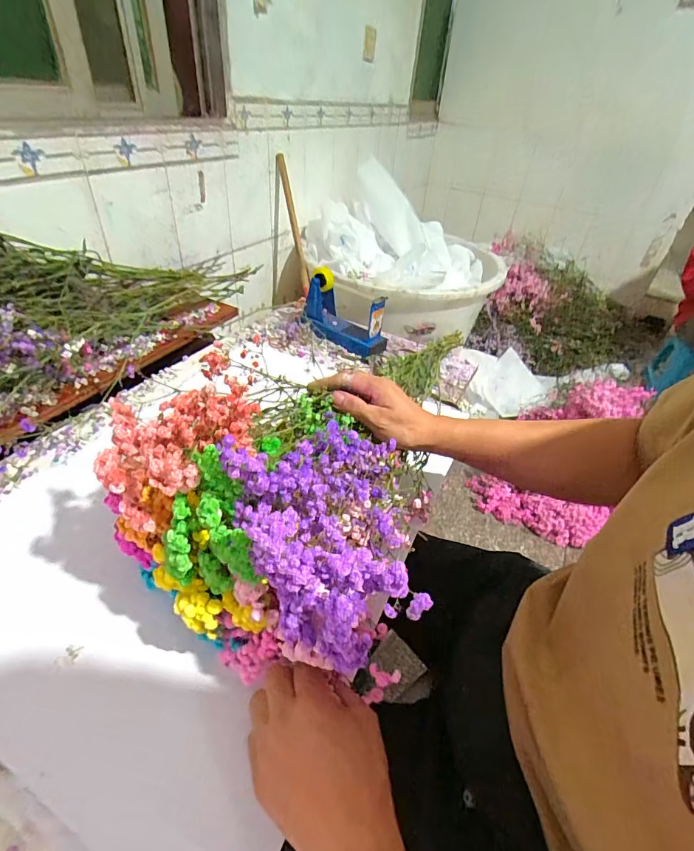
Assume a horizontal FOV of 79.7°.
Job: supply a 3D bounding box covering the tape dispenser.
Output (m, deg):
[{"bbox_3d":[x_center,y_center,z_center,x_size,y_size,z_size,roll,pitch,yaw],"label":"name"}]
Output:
[{"bbox_3d":[-0.007,-0.231,0.843,0.192,0.117,0.070,34,47,30],"label":"tape dispenser"}]

